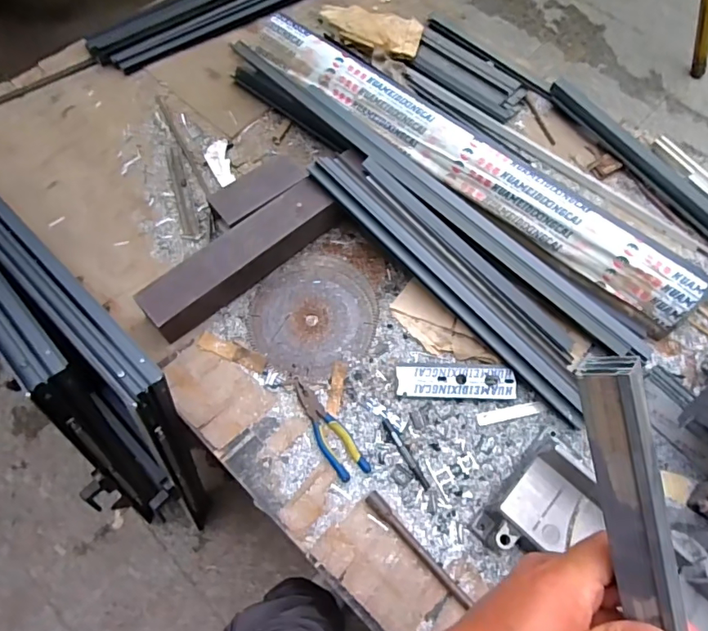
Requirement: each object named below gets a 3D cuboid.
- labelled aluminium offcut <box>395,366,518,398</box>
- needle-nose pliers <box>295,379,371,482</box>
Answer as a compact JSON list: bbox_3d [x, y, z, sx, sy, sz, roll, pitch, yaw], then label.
[{"bbox_3d":[0.182,0.119,0.867,0.204,0.011,0.054,0,79,6],"label":"labelled aluminium offcut"},{"bbox_3d":[-0.049,0.194,0.838,0.053,0.014,0.193,-32,71,-15],"label":"needle-nose pliers"}]

